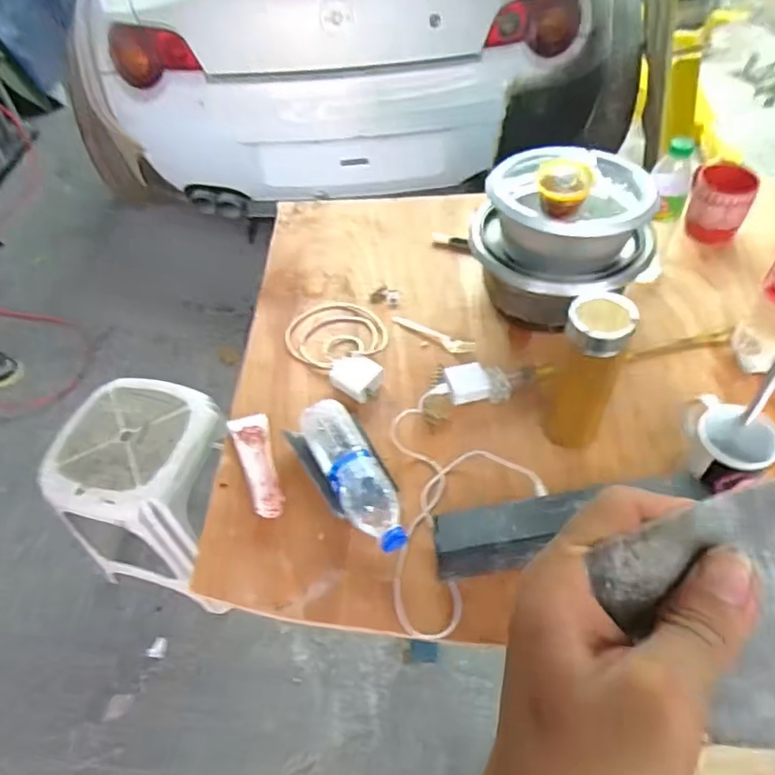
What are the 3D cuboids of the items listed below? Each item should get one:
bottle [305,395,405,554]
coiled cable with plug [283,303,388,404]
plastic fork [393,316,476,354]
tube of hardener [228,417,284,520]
[{"bbox_3d":[-0.039,0.106,0.719,0.069,0.055,0.211,-27,53,-16],"label":"bottle"},{"bbox_3d":[-0.061,-0.071,0.882,0.136,0.039,0.205,-37,57,-22],"label":"coiled cable with plug"},{"bbox_3d":[0.068,-0.080,0.901,0.135,0.013,0.031,21,56,21],"label":"plastic fork"},{"bbox_3d":[-0.164,0.100,0.760,0.045,0.031,0.156,-19,52,-9],"label":"tube of hardener"}]

